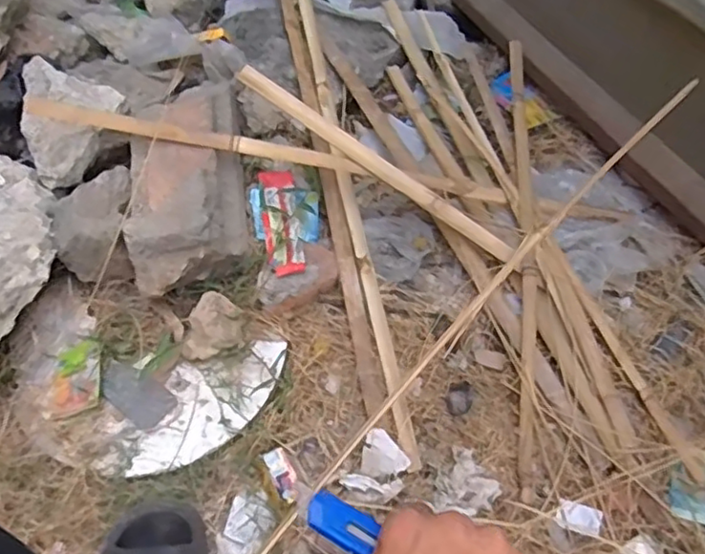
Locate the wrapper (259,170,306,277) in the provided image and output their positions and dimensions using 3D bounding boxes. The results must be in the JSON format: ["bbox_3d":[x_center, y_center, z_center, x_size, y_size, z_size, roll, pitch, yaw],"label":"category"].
[{"bbox_3d":[-0.112,-0.084,0.981,0.054,0.025,0.205,-7,57,-5],"label":"wrapper"}]

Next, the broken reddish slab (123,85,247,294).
[{"bbox_3d":[-0.239,-0.133,0.925,0.144,0.125,0.319,-4,57,-3],"label":"broken reddish slab"}]

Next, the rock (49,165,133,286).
[{"bbox_3d":[-0.367,-0.074,0.904,0.106,0.093,0.146,-8,57,-5],"label":"rock"}]

